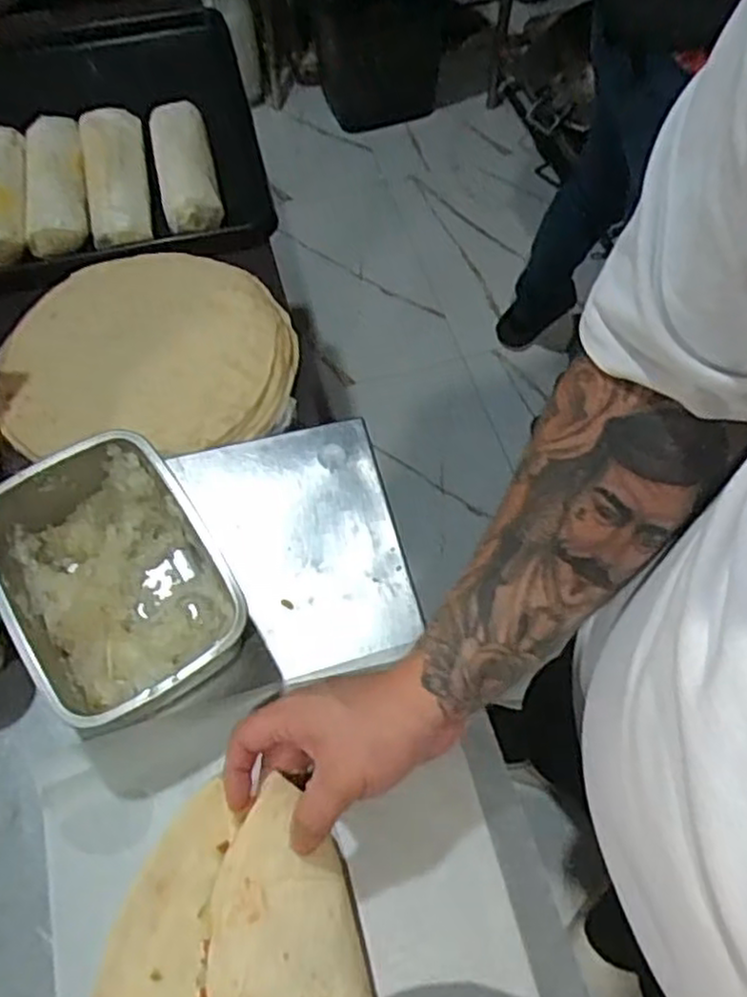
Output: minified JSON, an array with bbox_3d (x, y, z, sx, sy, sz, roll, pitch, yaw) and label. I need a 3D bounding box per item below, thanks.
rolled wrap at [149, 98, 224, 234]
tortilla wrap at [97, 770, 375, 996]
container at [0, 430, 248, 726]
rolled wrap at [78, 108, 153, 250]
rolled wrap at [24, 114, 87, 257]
[{"bbox_3d":[-0.197,-0.348,0.778,0.055,0.045,0.161,-12,63,-6],"label":"rolled wrap"},{"bbox_3d":[-0.078,0.284,0.401,0.154,0.052,0.225,-13,63,-7],"label":"tortilla wrap"},{"bbox_3d":[-0.172,0.061,0.503,0.131,0.083,0.177,-31,67,-15],"label":"container"},{"bbox_3d":[-0.268,-0.339,0.768,0.060,0.038,0.178,-10,63,-5],"label":"rolled wrap"},{"bbox_3d":[-0.326,-0.323,0.761,0.058,0.036,0.170,-10,63,-5],"label":"rolled wrap"}]

